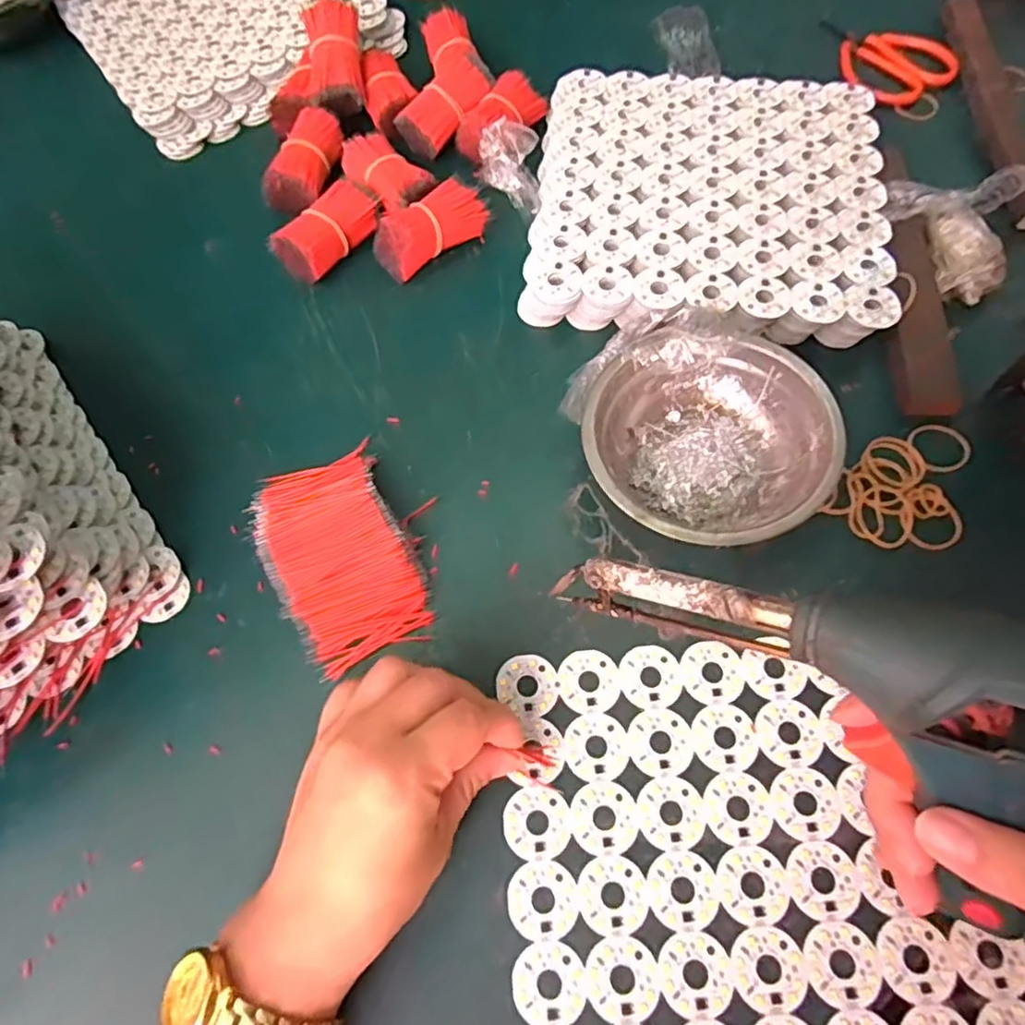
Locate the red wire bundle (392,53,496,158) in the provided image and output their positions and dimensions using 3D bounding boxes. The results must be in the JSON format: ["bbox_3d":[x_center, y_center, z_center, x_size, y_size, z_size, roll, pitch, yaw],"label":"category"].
[{"bbox_3d":[-0.044,-0.290,0.456,0.075,0.025,0.034,-45,71,3],"label":"red wire bundle"}]

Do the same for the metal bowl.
[{"bbox_3d":[0.103,-0.037,0.350,0.124,0.046,0.124,-1,66,2],"label":"metal bowl"}]

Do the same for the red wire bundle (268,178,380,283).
[{"bbox_3d":[-0.119,-0.184,0.427,0.031,0.035,0.071,38,73,16],"label":"red wire bundle"}]

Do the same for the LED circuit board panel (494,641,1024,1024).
[{"bbox_3d":[0.104,0.166,0.284,0.204,0.004,0.209,-5,66,0],"label":"LED circuit board panel"}]

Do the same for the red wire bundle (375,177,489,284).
[{"bbox_3d":[-0.052,-0.185,0.423,0.073,0.041,0.031,-40,71,-14],"label":"red wire bundle"}]

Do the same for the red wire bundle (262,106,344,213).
[{"bbox_3d":[-0.145,-0.246,0.456,0.037,0.032,0.072,15,68,8],"label":"red wire bundle"}]

